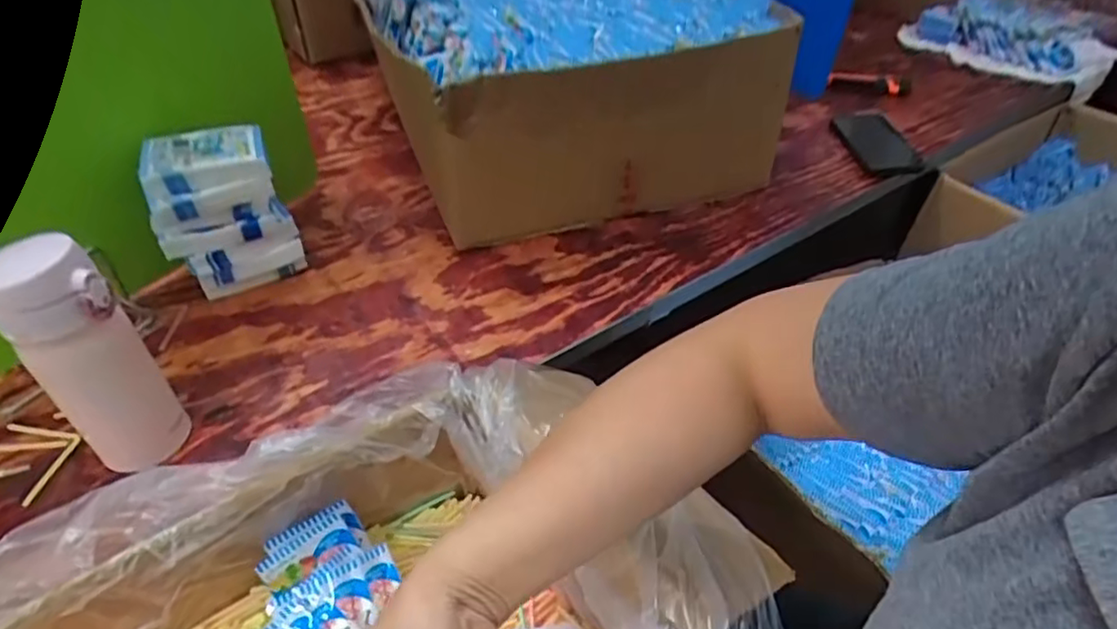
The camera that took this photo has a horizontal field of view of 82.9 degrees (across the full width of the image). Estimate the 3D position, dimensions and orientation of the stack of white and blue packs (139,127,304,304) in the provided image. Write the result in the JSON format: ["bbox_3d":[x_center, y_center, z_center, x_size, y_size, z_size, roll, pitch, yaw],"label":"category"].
[{"bbox_3d":[-0.346,-0.102,0.665,0.121,0.158,0.083,-15,44,-16],"label":"stack of white and blue packs"}]

